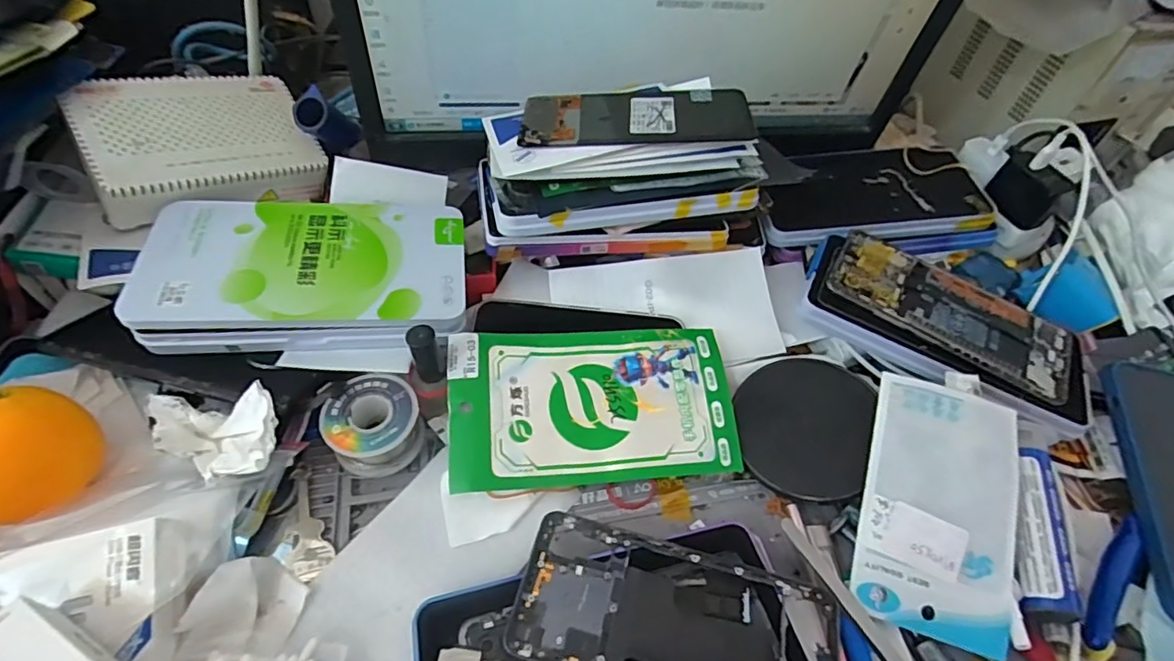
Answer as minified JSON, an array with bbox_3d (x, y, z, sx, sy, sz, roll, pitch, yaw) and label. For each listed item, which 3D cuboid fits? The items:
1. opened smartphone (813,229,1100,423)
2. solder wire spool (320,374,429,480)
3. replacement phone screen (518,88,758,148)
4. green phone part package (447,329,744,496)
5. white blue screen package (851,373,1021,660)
[{"bbox_3d":[0.250,-0.010,0.388,0.181,0.012,0.087,26,53,15],"label":"opened smartphone"},{"bbox_3d":[-0.129,0.058,0.341,0.052,0.041,0.047,-32,61,-27],"label":"solder wire spool"},{"bbox_3d":[0.034,-0.151,0.397,0.157,0.006,0.071,-1,49,3],"label":"replacement phone screen"},{"bbox_3d":[0.004,0.045,0.356,0.175,0.011,0.098,-2,67,-9],"label":"green phone part package"},{"bbox_3d":[0.202,0.096,0.318,0.081,0.007,0.141,15,70,8],"label":"white blue screen package"}]

